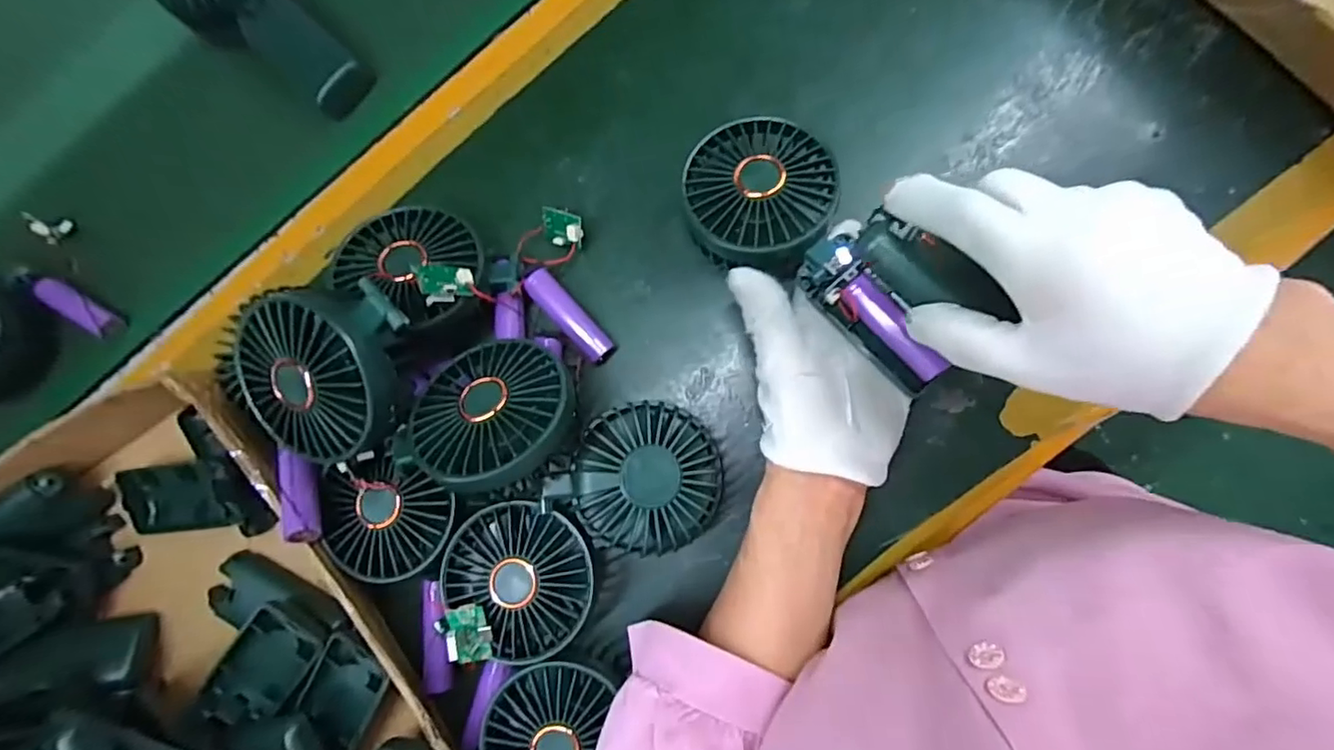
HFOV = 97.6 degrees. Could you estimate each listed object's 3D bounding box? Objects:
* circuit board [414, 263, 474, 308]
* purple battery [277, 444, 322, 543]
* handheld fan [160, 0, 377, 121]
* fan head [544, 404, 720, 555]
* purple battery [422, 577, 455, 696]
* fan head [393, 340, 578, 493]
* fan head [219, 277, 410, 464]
[{"bbox_3d":[-0.123,-0.050,0.323,0.029,0.014,0.019,-5,61,-36],"label":"circuit board"},{"bbox_3d":[-0.207,0.066,0.330,0.020,0.021,0.057,-31,63,4],"label":"purple battery"},{"bbox_3d":[-0.286,-0.254,0.416,0.168,0.038,0.082,44,92,-6],"label":"handheld fan"},{"bbox_3d":[-0.011,0.060,0.337,0.080,0.055,0.082,-1,83,8],"label":"fan head"},{"bbox_3d":[-0.141,0.159,0.358,0.014,0.017,0.064,-7,83,7],"label":"purple battery"},{"bbox_3d":[-0.093,0.020,0.308,0.083,0.021,0.086,28,66,28],"label":"fan head"},{"bbox_3d":[-0.177,-0.002,0.305,0.094,0.040,0.094,3,104,13],"label":"fan head"}]

